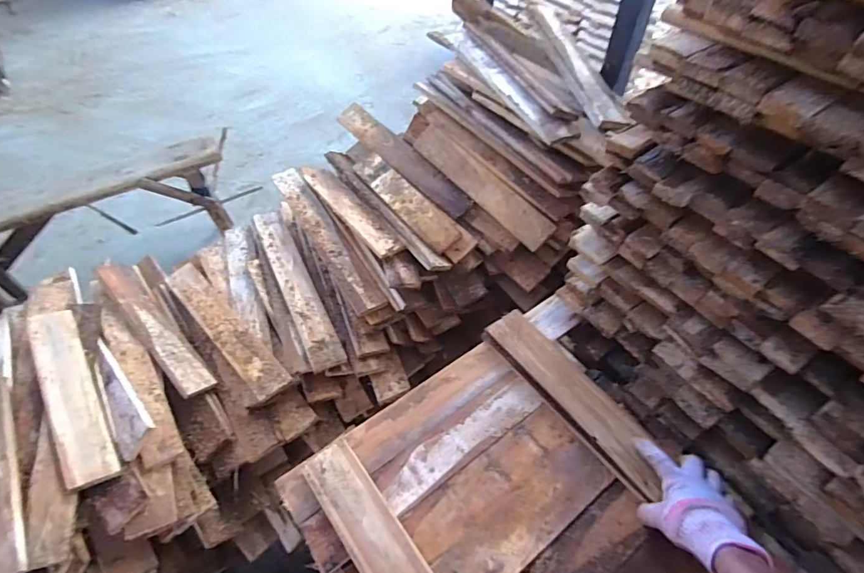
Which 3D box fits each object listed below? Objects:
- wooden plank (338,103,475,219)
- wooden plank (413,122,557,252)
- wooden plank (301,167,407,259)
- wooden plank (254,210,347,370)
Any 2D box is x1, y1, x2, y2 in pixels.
[{"bbox_3d":[-0.080,-0.333,1.117,0.069,0.017,0.473,-48,66,2],"label":"wooden plank"},{"bbox_3d":[0.106,-0.239,1.018,0.414,0.017,0.075,48,109,22],"label":"wooden plank"},{"bbox_3d":[-0.205,-0.193,1.071,0.058,0.016,0.396,-36,58,-15],"label":"wooden plank"},{"bbox_3d":[-0.328,-0.011,1.046,0.068,0.029,0.500,-23,55,-17],"label":"wooden plank"}]

